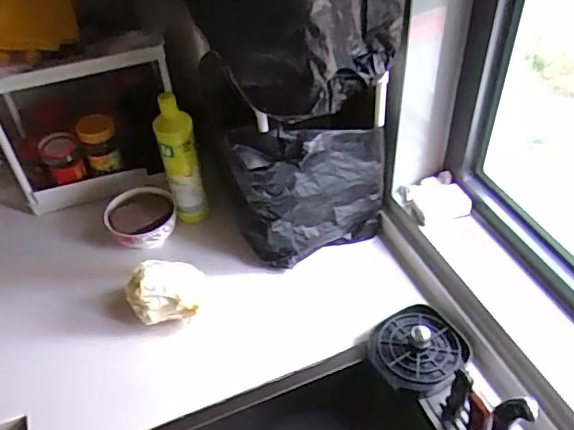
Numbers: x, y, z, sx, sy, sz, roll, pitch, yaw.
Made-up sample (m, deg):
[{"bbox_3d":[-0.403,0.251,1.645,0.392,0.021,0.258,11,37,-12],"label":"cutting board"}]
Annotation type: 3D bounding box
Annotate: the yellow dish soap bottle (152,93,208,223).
[{"bbox_3d":[-0.172,-0.079,0.911,0.054,0.215,0.064,-16,41,-14],"label":"yellow dish soap bottle"}]

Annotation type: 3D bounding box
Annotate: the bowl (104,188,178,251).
[{"bbox_3d":[-0.248,0.009,0.953,0.116,0.062,0.114,-2,40,2],"label":"bowl"}]

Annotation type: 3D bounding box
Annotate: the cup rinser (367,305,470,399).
[{"bbox_3d":[0.181,0.176,0.764,0.128,0.043,0.117,-2,40,2],"label":"cup rinser"}]

